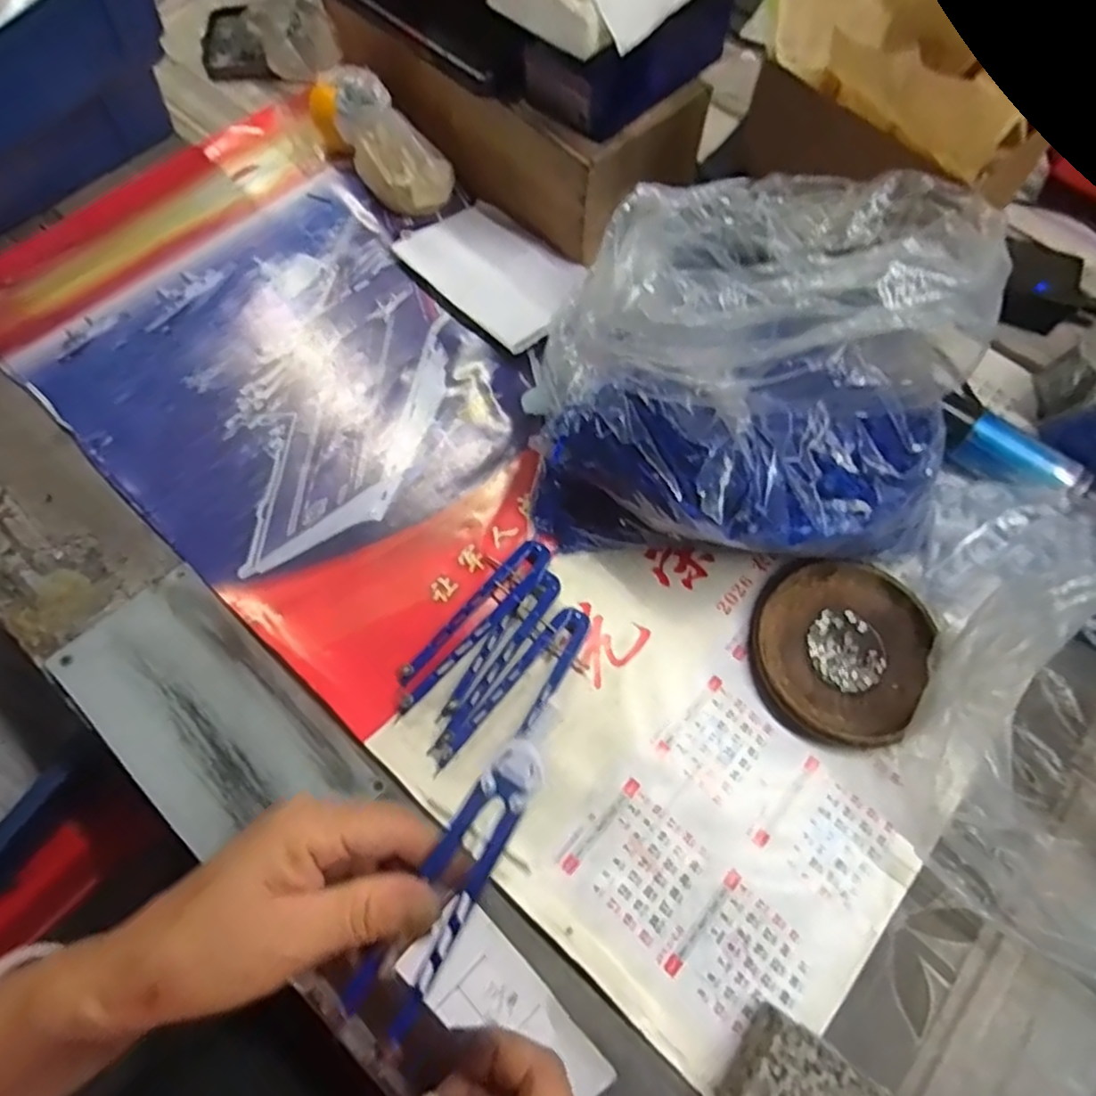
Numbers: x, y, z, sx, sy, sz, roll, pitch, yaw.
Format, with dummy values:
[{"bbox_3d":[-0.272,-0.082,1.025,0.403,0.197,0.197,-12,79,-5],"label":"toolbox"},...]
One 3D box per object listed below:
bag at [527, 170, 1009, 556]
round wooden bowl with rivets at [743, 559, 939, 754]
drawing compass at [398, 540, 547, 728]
[{"bbox_3d":[0.115,-0.097,0.384,0.224,0.206,0.181,3,64,-1],"label":"bag"},{"bbox_3d":[0.179,0.064,0.412,0.105,0.021,0.112,1,64,-2],"label":"round wooden bowl with rivets"},{"bbox_3d":[-0.046,0.045,0.412,0.026,0.015,0.133,40,68,16],"label":"drawing compass"}]

